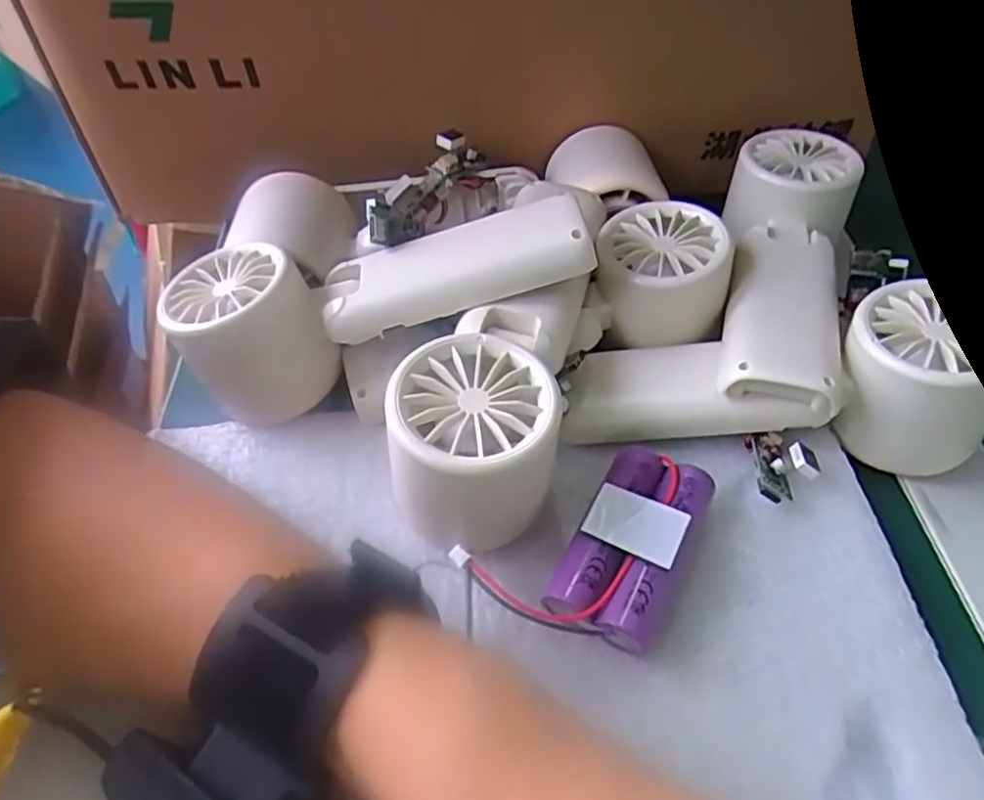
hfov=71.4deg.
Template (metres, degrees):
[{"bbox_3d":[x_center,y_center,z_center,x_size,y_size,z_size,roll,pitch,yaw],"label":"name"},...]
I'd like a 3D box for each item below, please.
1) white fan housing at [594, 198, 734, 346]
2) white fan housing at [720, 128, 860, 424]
[{"bbox_3d":[0.070,-0.054,0.290,0.052,0.039,0.054,-5,48,-4],"label":"white fan housing"},{"bbox_3d":[0.126,-0.059,0.301,0.054,0.043,0.167,14,50,13],"label":"white fan housing"}]

